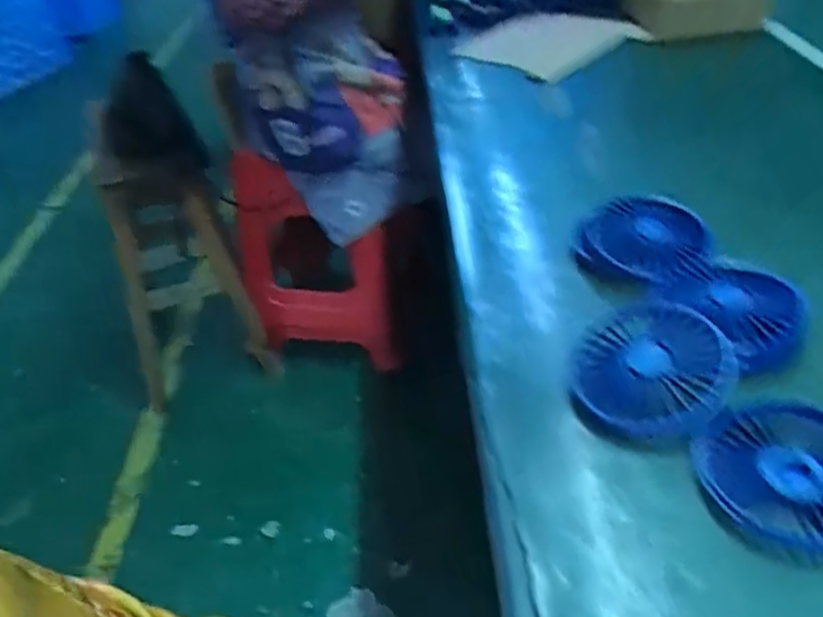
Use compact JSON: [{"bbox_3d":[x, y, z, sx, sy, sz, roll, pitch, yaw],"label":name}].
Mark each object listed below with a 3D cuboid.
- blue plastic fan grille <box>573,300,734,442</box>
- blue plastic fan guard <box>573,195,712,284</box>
[{"bbox_3d":[0.140,0.032,0.415,0.087,0.018,0.091,-1,49,29],"label":"blue plastic fan grille"},{"bbox_3d":[0.169,-0.052,0.525,0.096,0.030,0.094,8,40,19],"label":"blue plastic fan guard"}]

